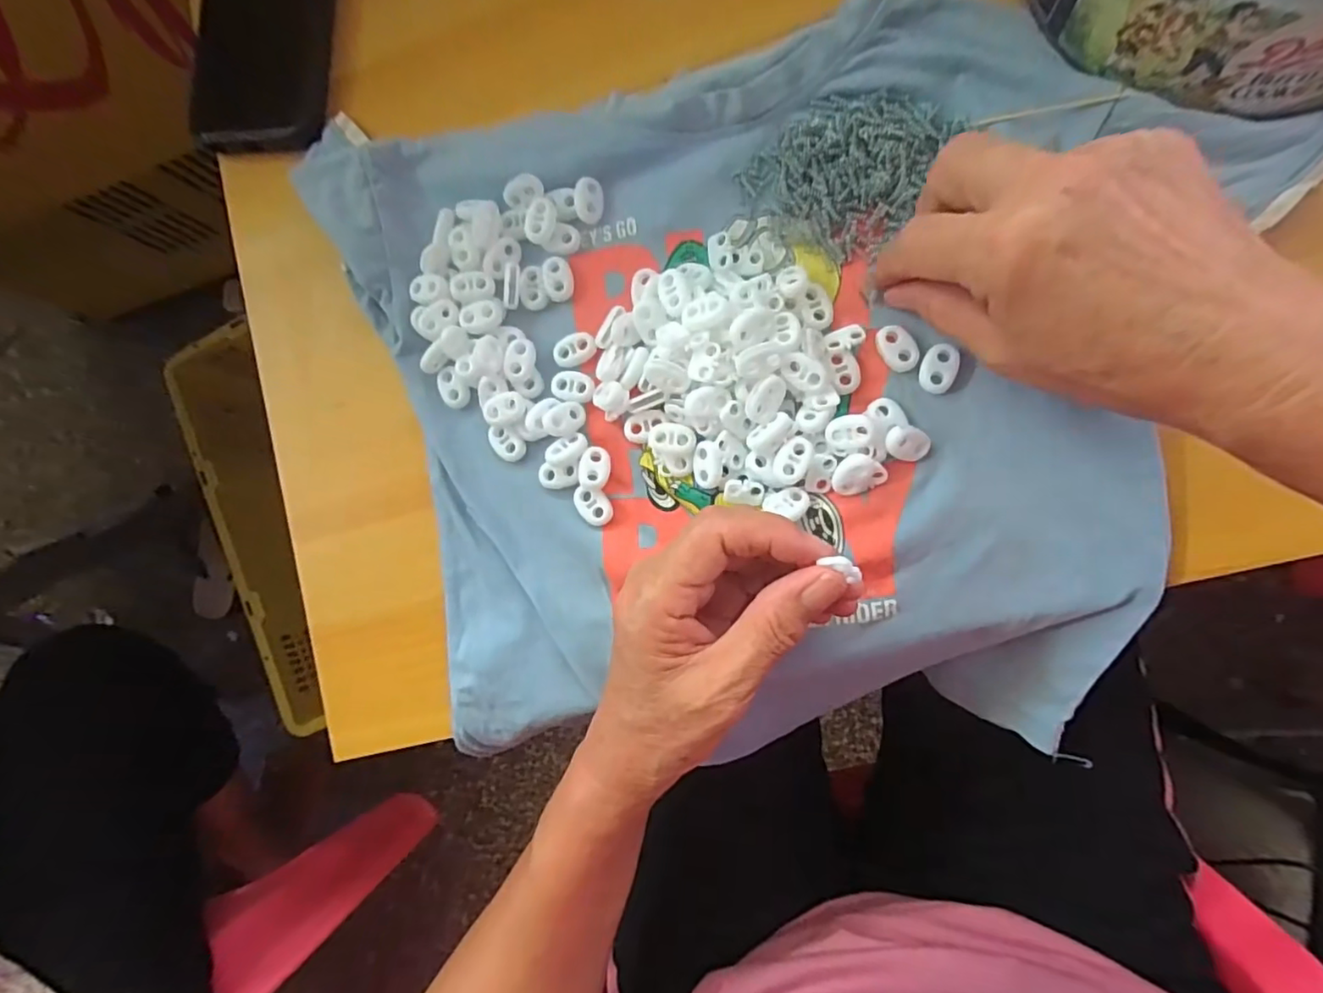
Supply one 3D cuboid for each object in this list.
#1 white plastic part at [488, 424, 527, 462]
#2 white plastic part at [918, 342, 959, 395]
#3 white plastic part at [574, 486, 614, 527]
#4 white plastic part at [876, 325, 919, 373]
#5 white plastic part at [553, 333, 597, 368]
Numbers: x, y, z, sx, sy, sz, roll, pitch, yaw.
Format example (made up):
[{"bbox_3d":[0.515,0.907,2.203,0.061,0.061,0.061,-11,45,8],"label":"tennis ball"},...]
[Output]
[{"bbox_3d":[-0.080,-0.028,0.297,0.013,0.008,0.021,-44,83,6],"label":"white plastic part"},{"bbox_3d":[0.126,-0.058,0.264,0.015,0.004,0.022,15,92,9],"label":"white plastic part"},{"bbox_3d":[-0.034,0.004,0.288,0.015,0.004,0.022,-37,84,7],"label":"white plastic part"},{"bbox_3d":[0.109,-0.068,0.267,0.015,0.004,0.022,-36,84,7],"label":"white plastic part"},{"bbox_3d":[-0.044,-0.075,0.294,0.023,0.004,0.016,-24,86,8],"label":"white plastic part"}]

